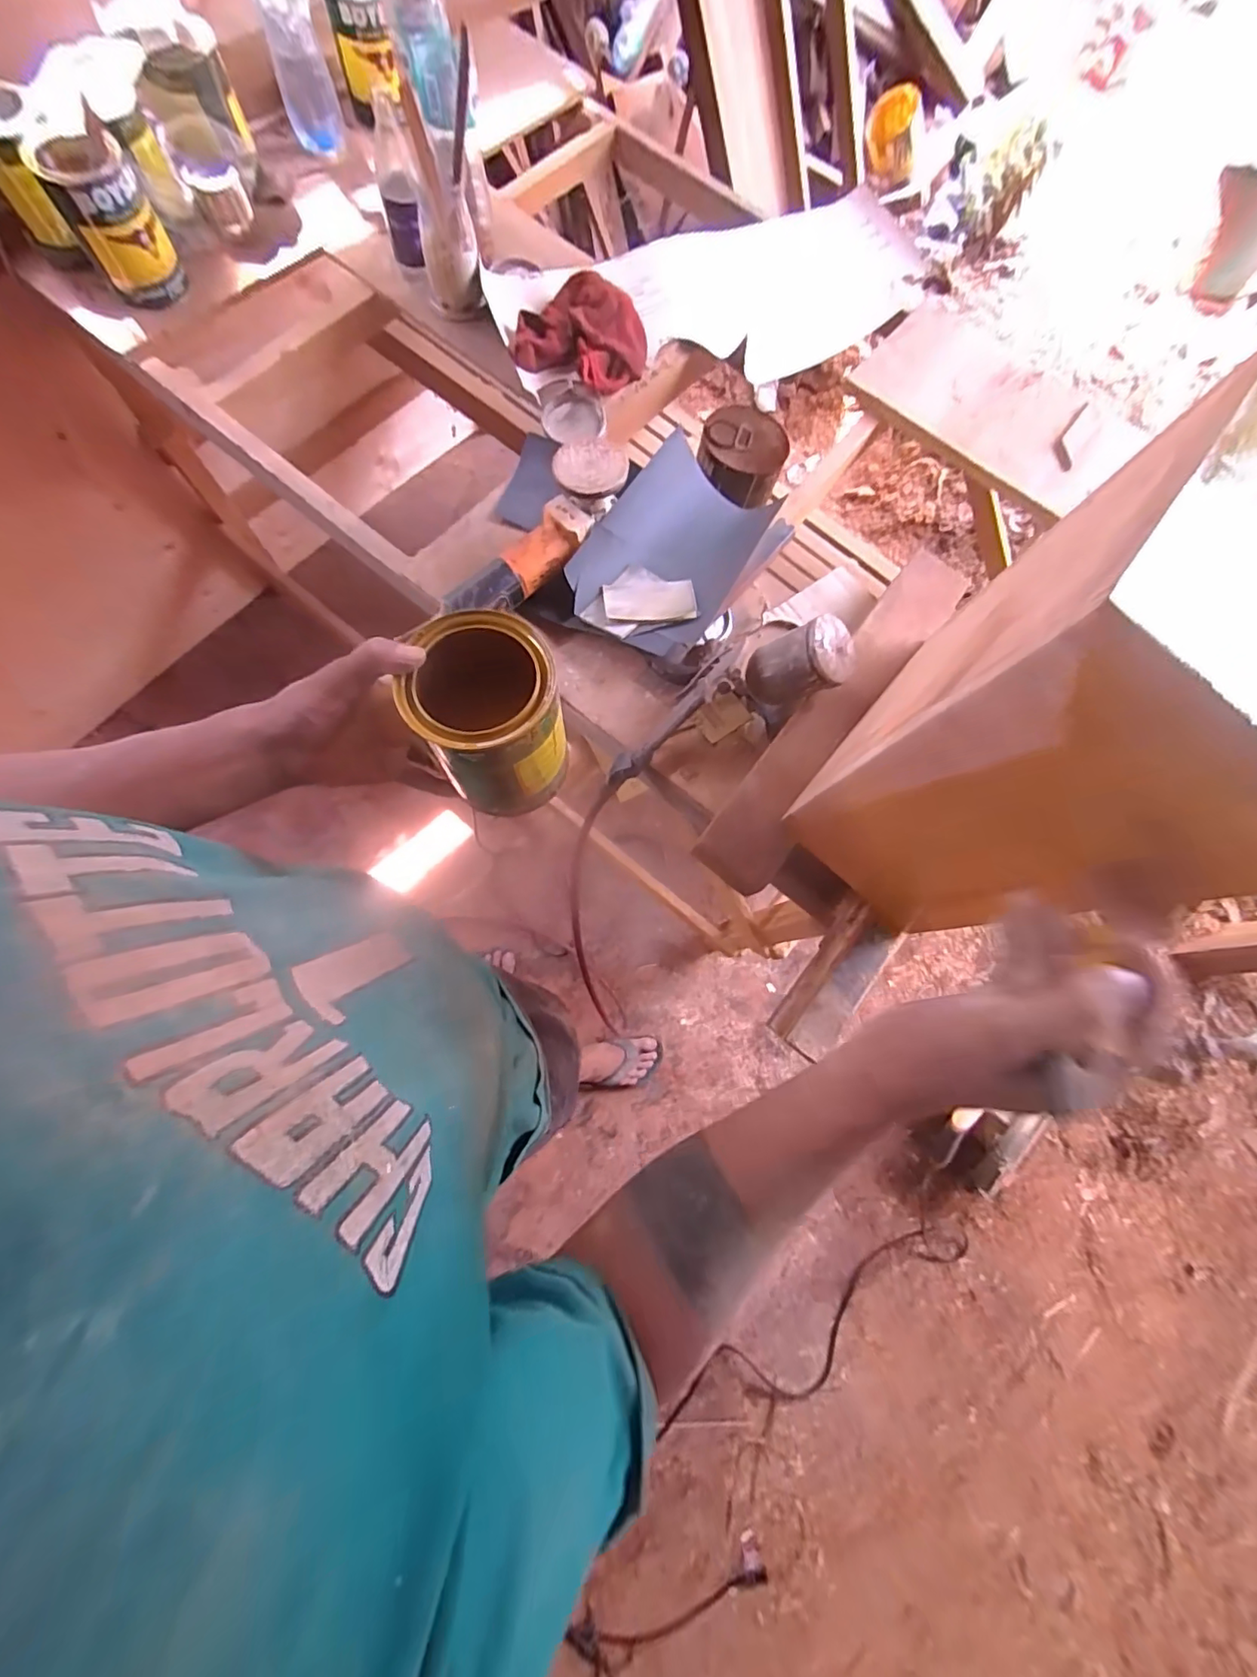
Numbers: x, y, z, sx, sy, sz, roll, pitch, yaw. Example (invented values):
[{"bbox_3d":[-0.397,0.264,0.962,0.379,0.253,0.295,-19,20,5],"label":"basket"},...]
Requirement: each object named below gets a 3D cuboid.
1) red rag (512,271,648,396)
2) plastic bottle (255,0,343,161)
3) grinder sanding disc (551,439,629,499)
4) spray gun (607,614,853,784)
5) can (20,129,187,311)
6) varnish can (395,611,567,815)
[{"bbox_3d":[-0.063,-0.733,0.790,0.176,0.049,0.181,23,74,2],"label":"red rag"},{"bbox_3d":[-0.475,-1.147,0.732,0.082,0.249,0.089,-21,77,-9],"label":"plastic bottle"},{"bbox_3d":[-0.045,-0.437,0.632,0.087,0.013,0.077,-21,77,-10],"label":"grinder sanding disc"},{"bbox_3d":[0.112,-0.165,0.644,0.303,0.102,0.097,-25,78,10],"label":"spray gun"},{"bbox_3d":[-0.653,-0.784,0.682,0.102,0.124,0.100,-30,79,-12],"label":"can"},{"bbox_3d":[-0.101,-0.089,0.404,0.097,0.114,0.104,0,77,-1],"label":"varnish can"}]

